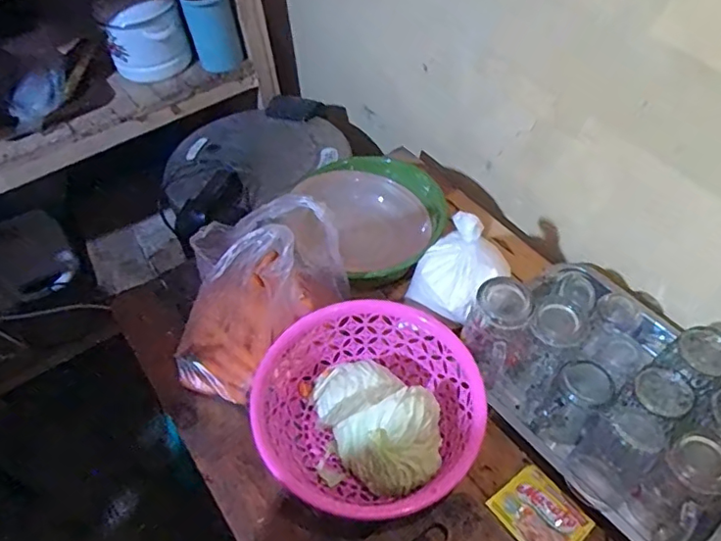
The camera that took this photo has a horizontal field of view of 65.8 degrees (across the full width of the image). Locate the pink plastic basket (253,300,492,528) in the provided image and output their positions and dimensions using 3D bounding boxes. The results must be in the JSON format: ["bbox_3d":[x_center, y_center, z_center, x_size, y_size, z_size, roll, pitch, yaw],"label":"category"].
[{"bbox_3d":[0.011,0.158,0.663,0.253,0.083,0.251,-1,52,2],"label":"pink plastic basket"}]

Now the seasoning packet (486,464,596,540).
[{"bbox_3d":[0.200,0.272,0.617,0.077,0.016,0.094,-31,57,-20],"label":"seasoning packet"}]

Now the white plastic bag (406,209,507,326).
[{"bbox_3d":[0.118,0.000,0.712,0.088,0.132,0.103,-35,58,-23],"label":"white plastic bag"}]

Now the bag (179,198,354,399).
[{"bbox_3d":[-0.131,0.030,0.693,0.233,0.238,0.102,-34,58,-22],"label":"bag"}]

